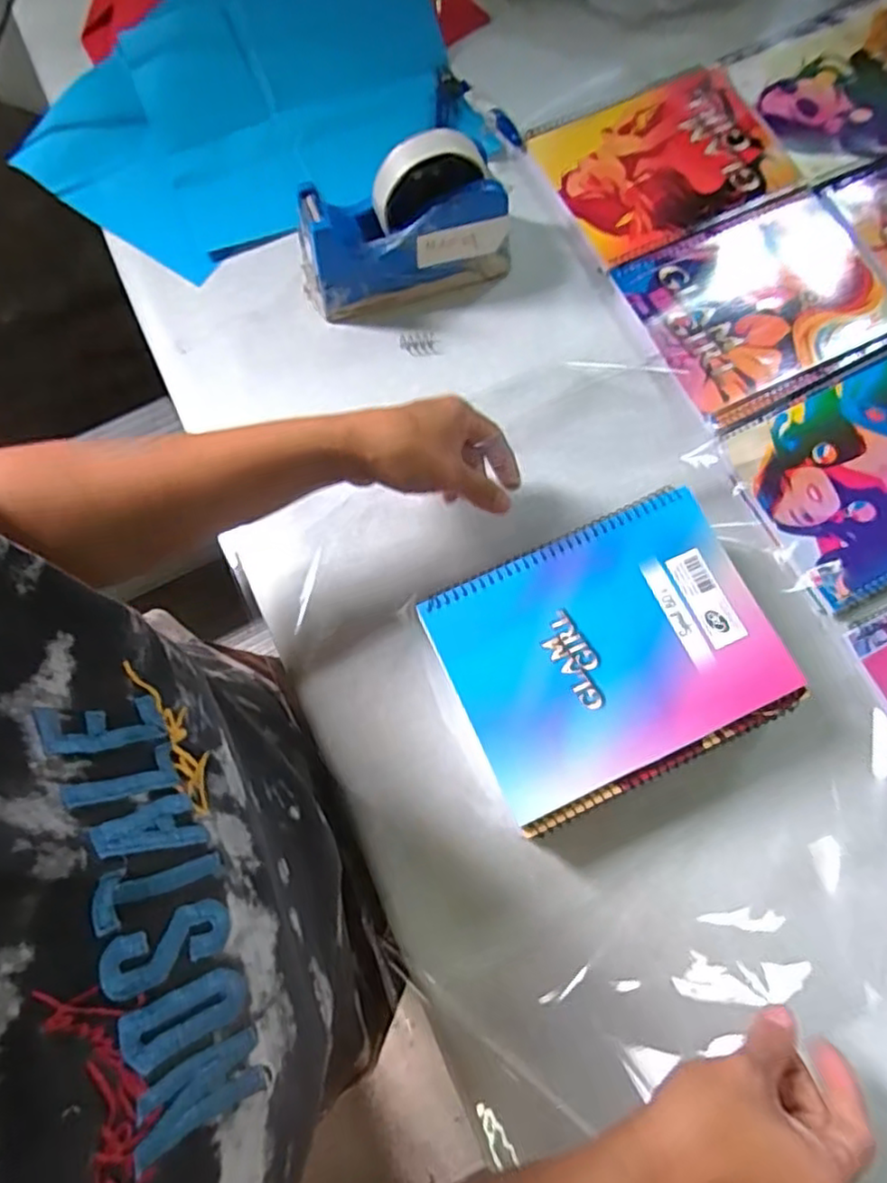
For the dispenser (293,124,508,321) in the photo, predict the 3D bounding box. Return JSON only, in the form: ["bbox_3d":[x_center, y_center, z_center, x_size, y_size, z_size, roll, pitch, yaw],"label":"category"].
[{"bbox_3d":[-0.029,-0.275,0.500,0.161,0.107,0.069,-7,75,-1],"label":"dispenser"}]

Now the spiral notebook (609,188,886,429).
[{"bbox_3d":[0.260,-0.236,0.535,0.198,0.008,0.154,-25,76,-6],"label":"spiral notebook"}]

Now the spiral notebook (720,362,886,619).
[{"bbox_3d":[0.331,-0.090,0.495,0.198,0.008,0.153,-25,76,-6],"label":"spiral notebook"}]

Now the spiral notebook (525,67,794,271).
[{"bbox_3d":[0.188,-0.372,0.572,0.190,0.005,0.154,-26,76,-6],"label":"spiral notebook"}]

